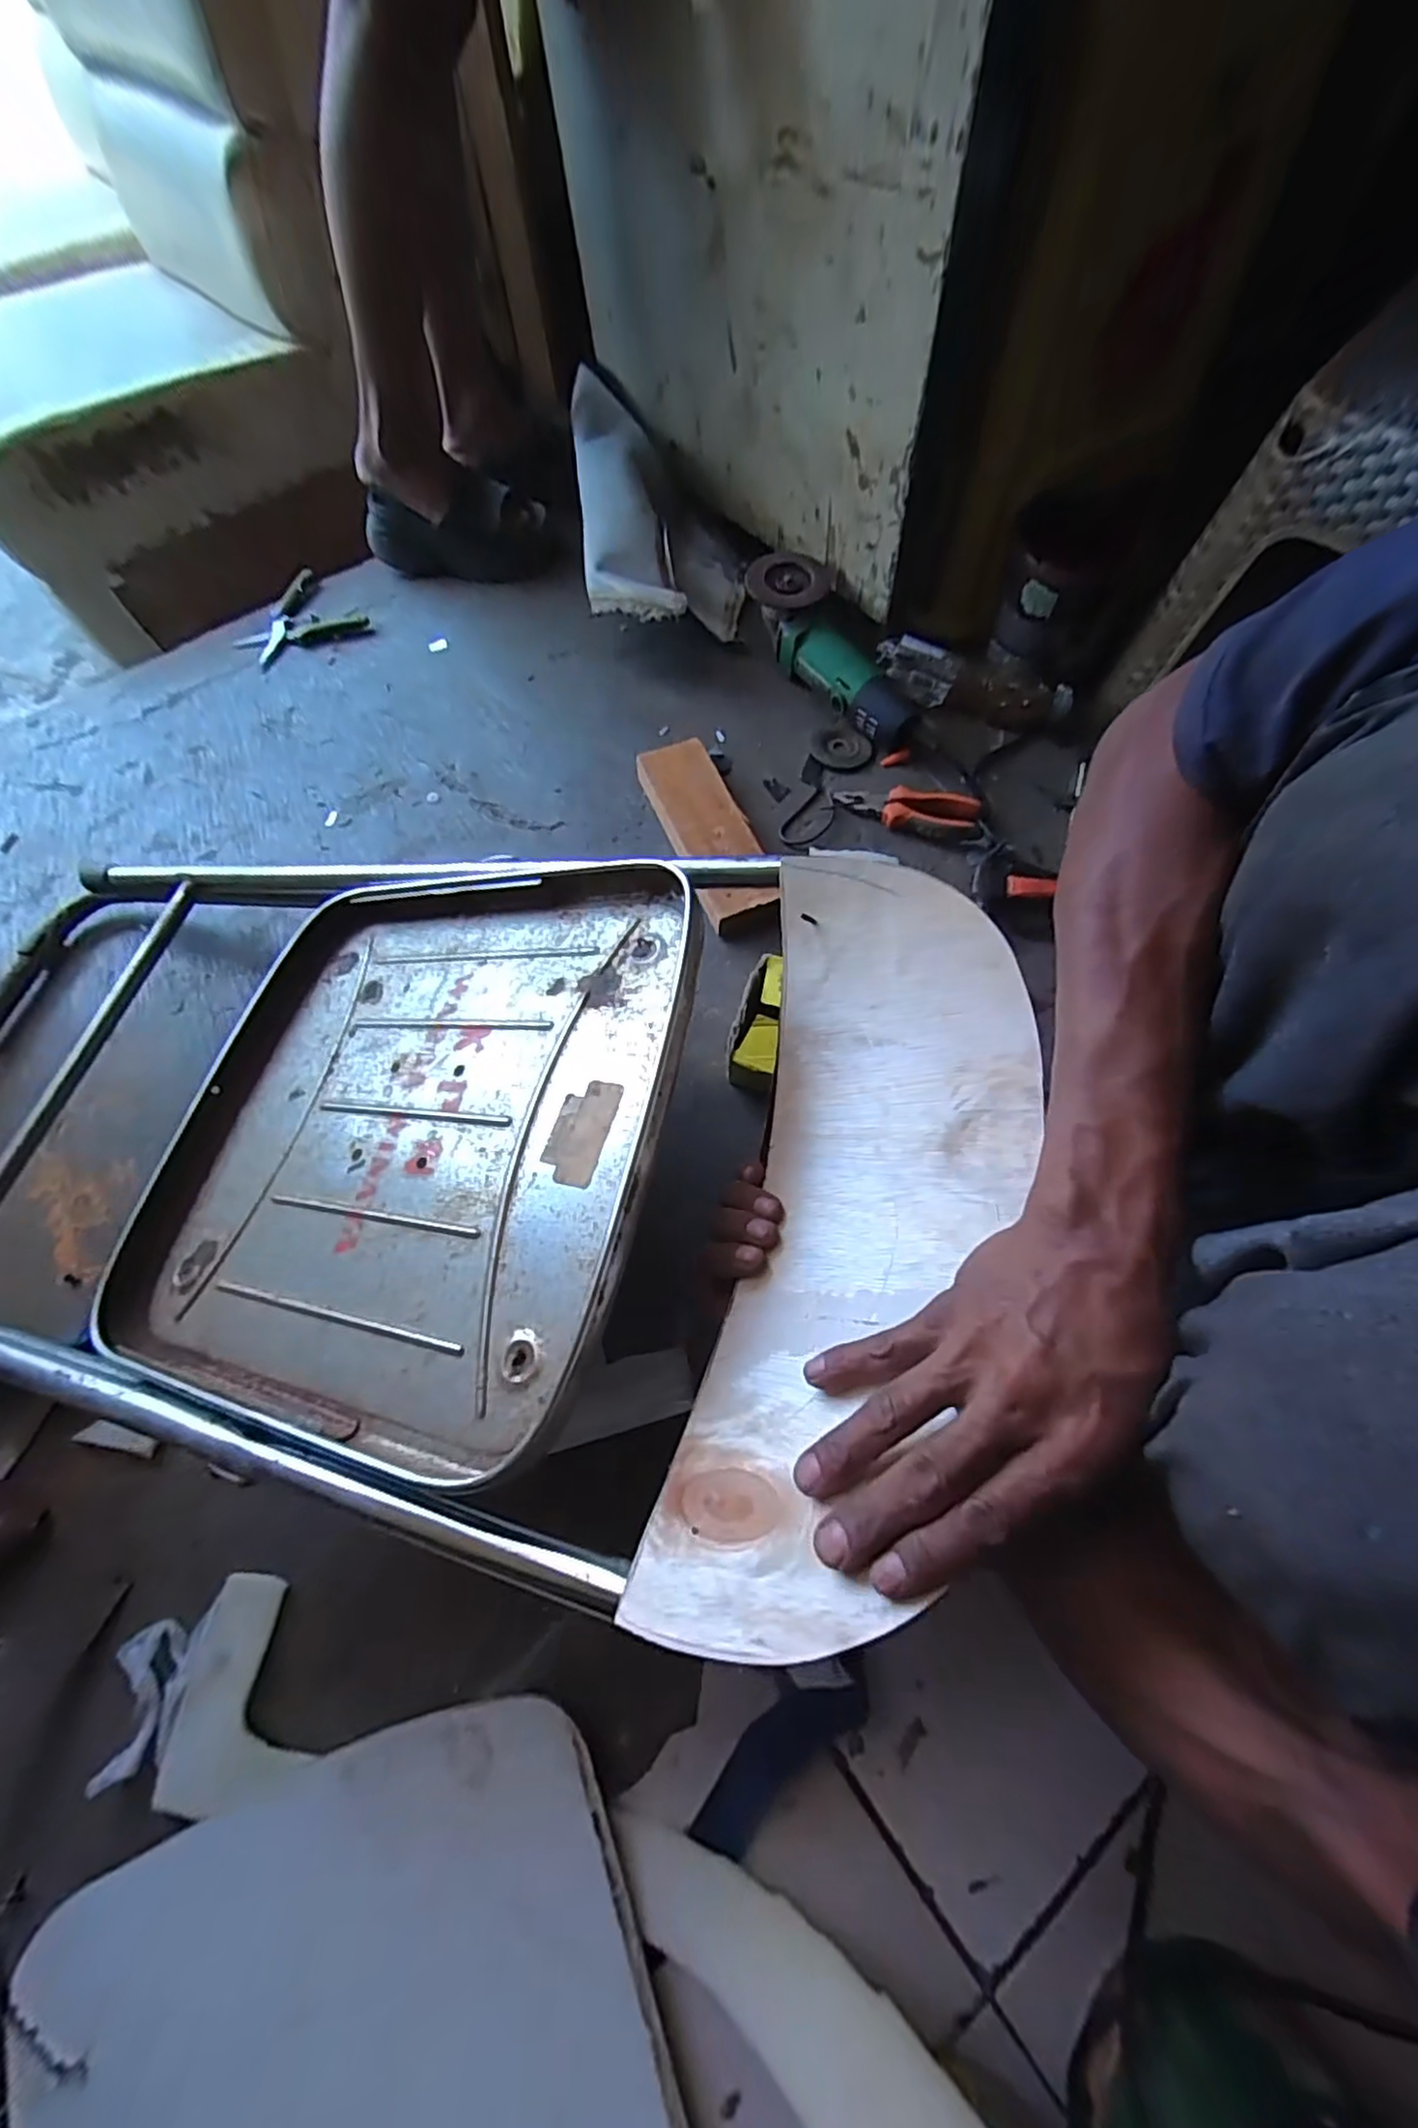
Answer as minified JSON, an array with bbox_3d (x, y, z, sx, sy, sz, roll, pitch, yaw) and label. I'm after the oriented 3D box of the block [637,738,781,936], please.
[{"bbox_3d":[-0.001,-0.248,0.727,0.083,0.036,0.245,-20,67,-7],"label":"block"}]

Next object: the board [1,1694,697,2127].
[{"bbox_3d":[-0.193,0.619,0.364,0.364,0.031,0.372,-21,67,-7],"label":"board"}]

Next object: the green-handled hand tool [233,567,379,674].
[{"bbox_3d":[-0.547,-0.582,0.896,0.152,0.019,0.141,40,74,17],"label":"green-handled hand tool"}]

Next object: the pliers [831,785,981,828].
[{"bbox_3d":[0.216,-0.284,0.744,0.153,0.024,0.045,6,67,5],"label":"pliers"}]

